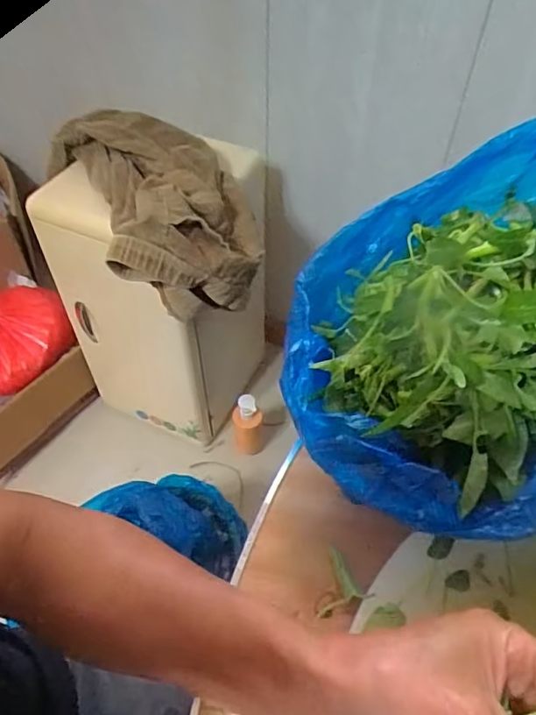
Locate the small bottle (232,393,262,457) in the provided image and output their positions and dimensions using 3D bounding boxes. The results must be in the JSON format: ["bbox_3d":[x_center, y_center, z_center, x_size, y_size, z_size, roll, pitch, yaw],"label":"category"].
[{"bbox_3d":[-0.045,0.148,1.214,0.060,0.195,0.069,-5,51,-3],"label":"small bottle"}]

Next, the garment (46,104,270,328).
[{"bbox_3d":[-0.187,-0.258,0.882,0.226,0.169,0.397,-27,55,-19],"label":"garment"}]

